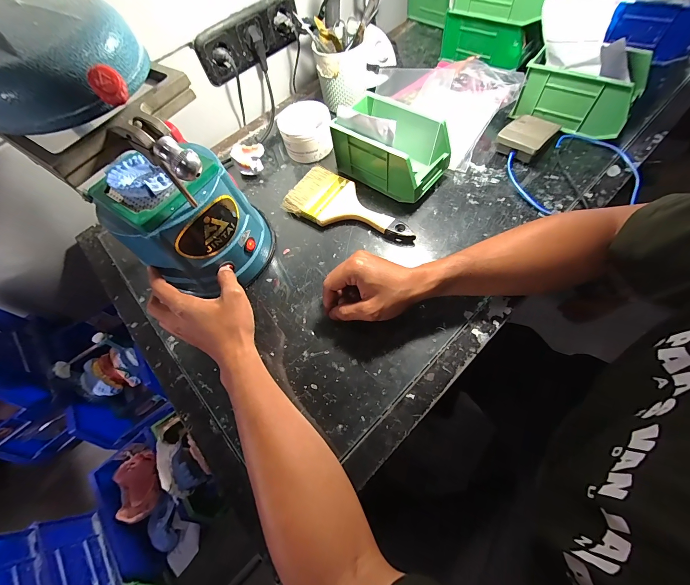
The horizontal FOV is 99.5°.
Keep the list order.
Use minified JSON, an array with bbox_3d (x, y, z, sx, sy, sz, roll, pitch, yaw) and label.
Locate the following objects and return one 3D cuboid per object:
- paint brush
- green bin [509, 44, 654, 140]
[{"bbox_3d":[0.008,-0.135,0.468,0.214,0.022,0.095,29,70,20],"label":"paint brush"},{"bbox_3d":[0.379,-0.326,0.474,0.171,0.077,0.098,20,68,17],"label":"green bin"}]

